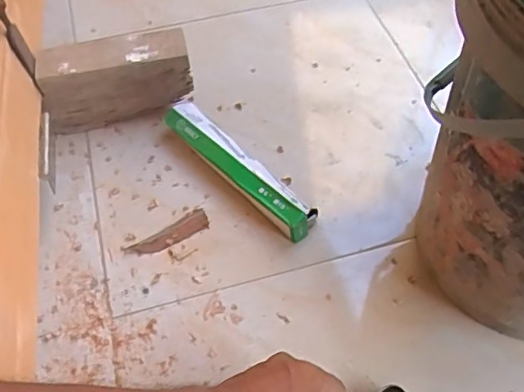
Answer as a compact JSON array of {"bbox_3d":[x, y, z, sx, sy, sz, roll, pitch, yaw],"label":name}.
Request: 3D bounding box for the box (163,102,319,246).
[{"bbox_3d":[-0.031,-0.038,0.720,0.055,0.043,0.251,-37,62,-22],"label":"box"}]

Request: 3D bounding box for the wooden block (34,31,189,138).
[{"bbox_3d":[-0.197,-0.157,0.767,0.194,0.115,0.063,-11,55,-6],"label":"wooden block"}]

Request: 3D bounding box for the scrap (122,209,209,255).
[{"bbox_3d":[-0.116,0.051,0.689,0.107,0.005,0.031,-29,58,-17],"label":"scrap"}]

